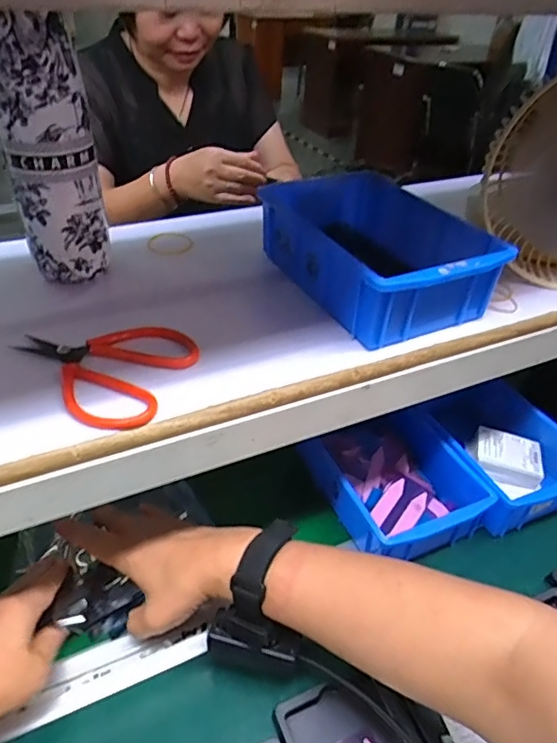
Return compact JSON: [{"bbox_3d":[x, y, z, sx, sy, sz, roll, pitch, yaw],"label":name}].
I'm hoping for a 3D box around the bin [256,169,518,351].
[{"bbox_3d":[0.085,-0.104,0.469,0.132,0.066,0.197,-16,42,-23],"label":"bin"}]

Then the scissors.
[{"bbox_3d":[-0.123,-0.005,0.368,0.111,0.011,0.099,14,39,14],"label":"scissors"}]

